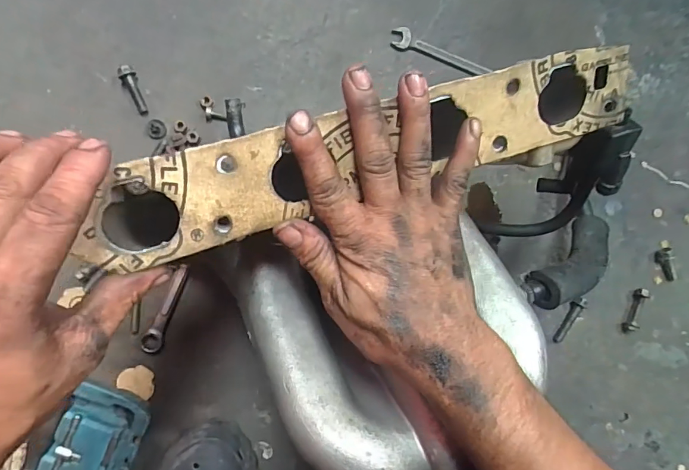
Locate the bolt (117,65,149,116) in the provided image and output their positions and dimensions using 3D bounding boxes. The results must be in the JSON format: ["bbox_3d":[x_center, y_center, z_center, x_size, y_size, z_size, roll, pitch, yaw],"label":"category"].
[{"bbox_3d":[-0.222,-0.152,0.464,0.014,0.012,0.052,-22,95,-5],"label":"bolt"}]

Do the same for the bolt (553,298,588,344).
[{"bbox_3d":[0.268,0.103,0.528,0.014,0.011,0.061,21,108,-7],"label":"bolt"}]

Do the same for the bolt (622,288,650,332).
[{"bbox_3d":[0.349,0.091,0.529,0.012,0.015,0.056,15,91,-7],"label":"bolt"}]

